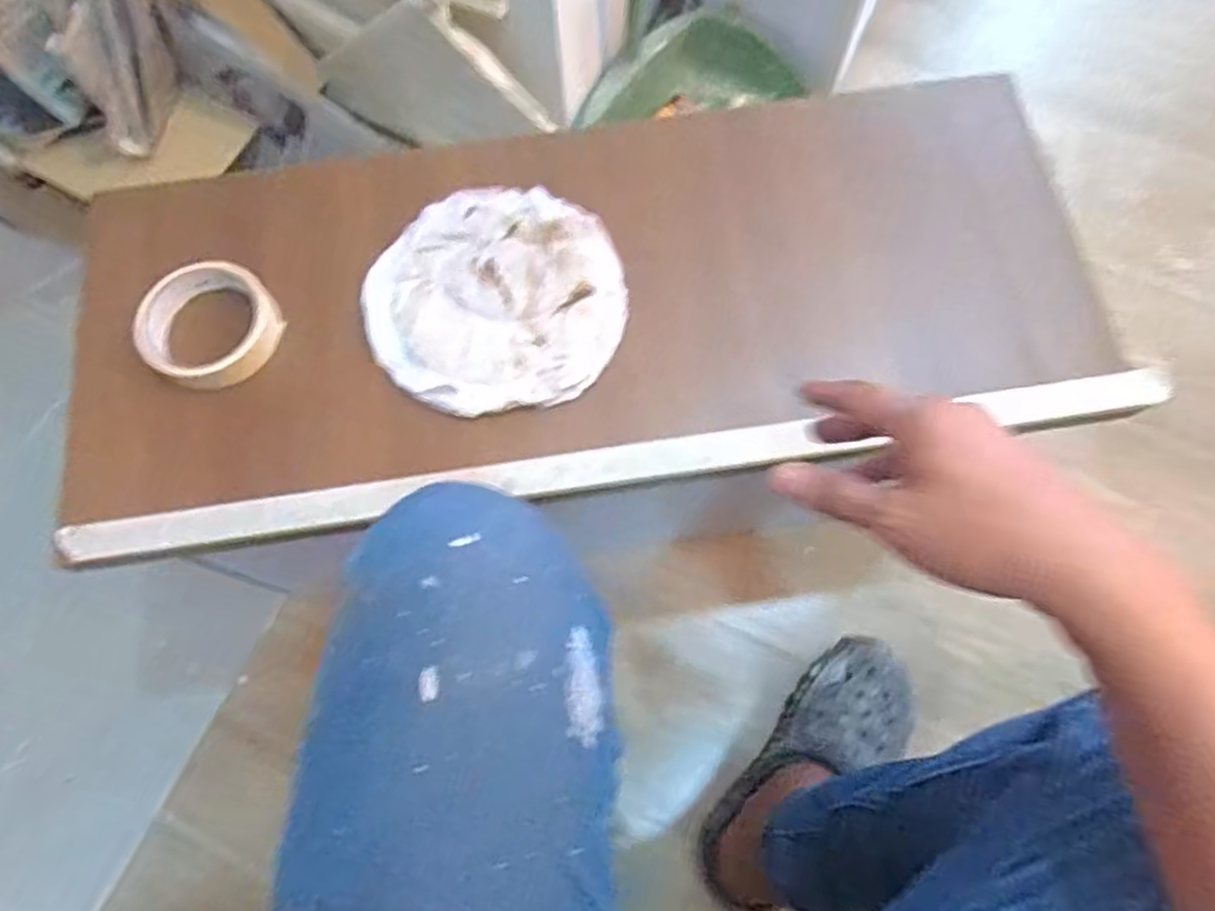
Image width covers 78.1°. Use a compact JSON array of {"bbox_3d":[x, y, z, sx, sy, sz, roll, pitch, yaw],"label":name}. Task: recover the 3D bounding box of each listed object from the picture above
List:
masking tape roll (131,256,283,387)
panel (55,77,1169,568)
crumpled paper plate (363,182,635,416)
[{"bbox_3d":[-0.284,-0.093,0.537,0.090,0.032,0.092,41,76,12],"label":"masking tape roll"},{"bbox_3d":[-0.016,-0.110,0.541,0.730,0.033,0.318,-9,74,-1],"label":"panel"},{"bbox_3d":[-0.081,-0.117,0.547,0.181,0.016,0.178,0,72,0],"label":"crumpled paper plate"}]

